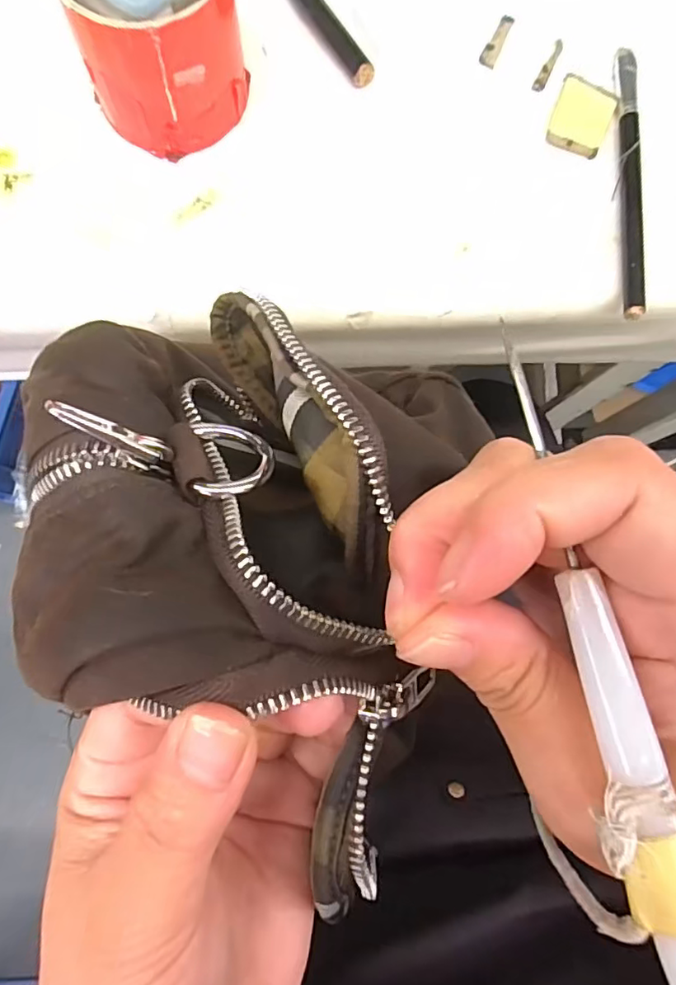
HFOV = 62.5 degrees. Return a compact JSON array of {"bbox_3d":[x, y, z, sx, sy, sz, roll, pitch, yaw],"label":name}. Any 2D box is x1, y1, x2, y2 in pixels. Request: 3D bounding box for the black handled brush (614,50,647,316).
[{"bbox_3d":[0.152,-0.163,0.289,0.013,0.014,0.158,5,82,-1],"label":"black handled brush"}]

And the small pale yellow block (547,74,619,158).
[{"bbox_3d":[0.130,-0.201,0.299,0.030,0.006,0.041,22,82,1],"label":"small pale yellow block"}]

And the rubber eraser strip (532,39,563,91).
[{"bbox_3d":[0.114,-0.230,0.301,0.006,0.006,0.029,27,82,3],"label":"rubber eraser strip"}]

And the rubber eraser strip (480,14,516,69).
[{"bbox_3d":[0.086,-0.243,0.300,0.008,0.006,0.030,26,82,3],"label":"rubber eraser strip"}]

